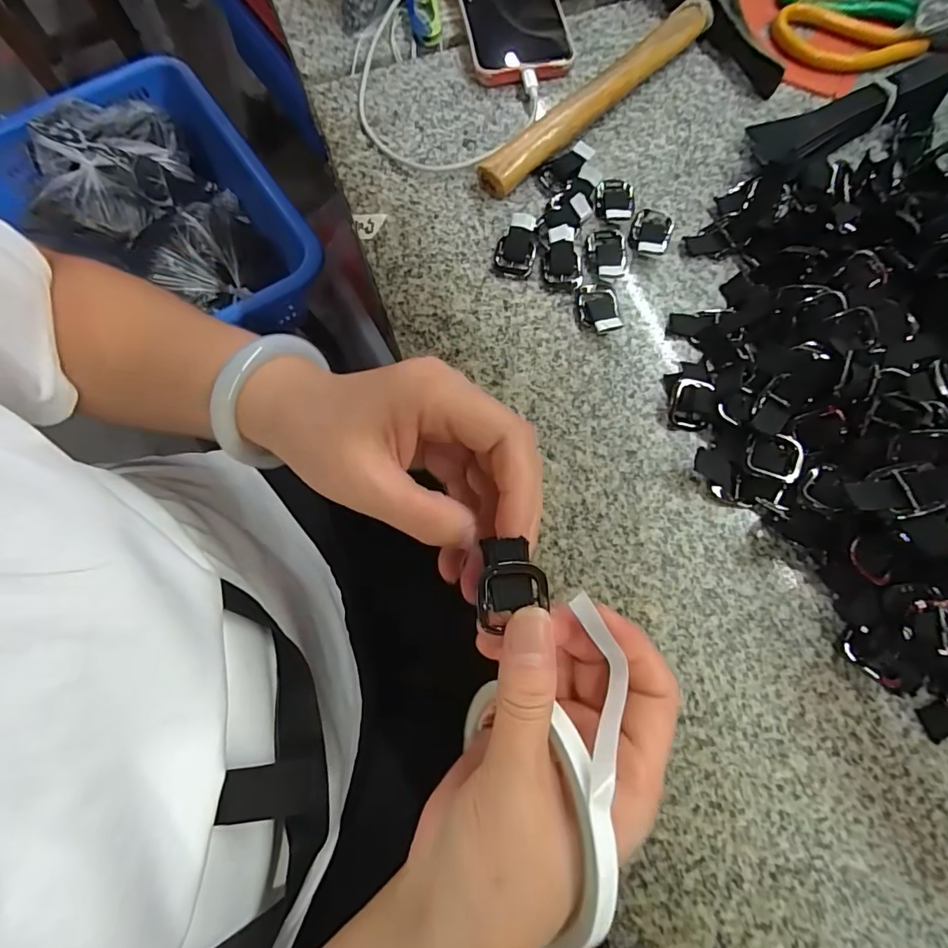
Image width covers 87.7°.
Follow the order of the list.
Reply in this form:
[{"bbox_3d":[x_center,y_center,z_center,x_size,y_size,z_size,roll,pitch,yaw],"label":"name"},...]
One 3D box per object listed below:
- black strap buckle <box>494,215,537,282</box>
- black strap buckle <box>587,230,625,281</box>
[{"bbox_3d":[0.026,-0.147,0.318,0.026,0.017,0.035,3,75,3],"label":"black strap buckle"},{"bbox_3d":[0.087,-0.142,0.319,0.024,0.005,0.038,2,75,2],"label":"black strap buckle"}]

